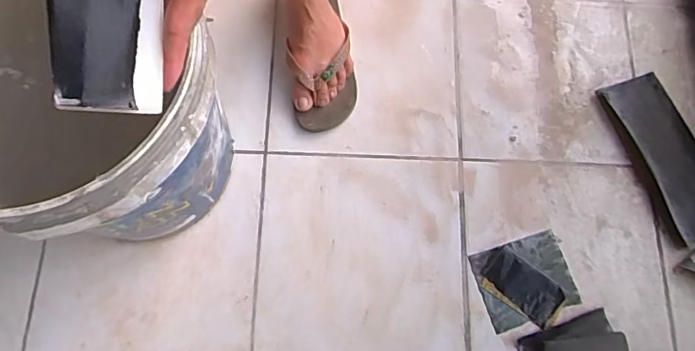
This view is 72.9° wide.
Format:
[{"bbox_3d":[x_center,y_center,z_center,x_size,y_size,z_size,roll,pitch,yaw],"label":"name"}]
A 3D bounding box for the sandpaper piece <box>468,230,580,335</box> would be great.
[{"bbox_3d":[0.265,0.158,0.694,0.136,0.008,0.122,-17,76,-6],"label":"sandpaper piece"}]

